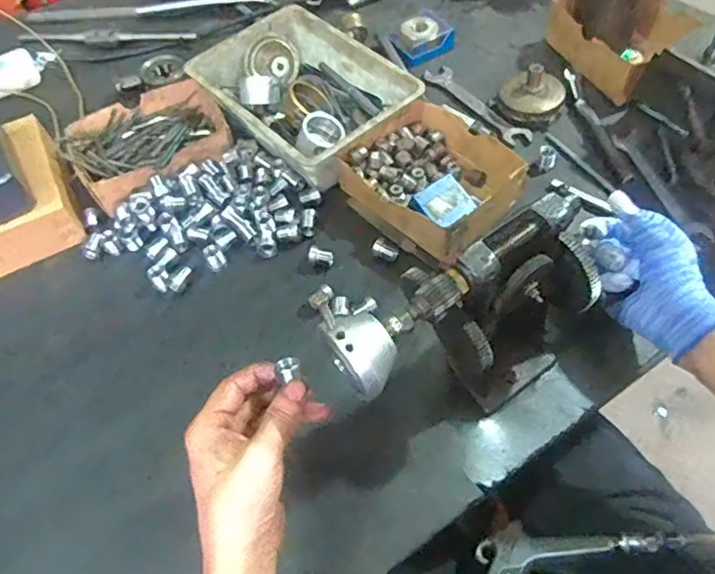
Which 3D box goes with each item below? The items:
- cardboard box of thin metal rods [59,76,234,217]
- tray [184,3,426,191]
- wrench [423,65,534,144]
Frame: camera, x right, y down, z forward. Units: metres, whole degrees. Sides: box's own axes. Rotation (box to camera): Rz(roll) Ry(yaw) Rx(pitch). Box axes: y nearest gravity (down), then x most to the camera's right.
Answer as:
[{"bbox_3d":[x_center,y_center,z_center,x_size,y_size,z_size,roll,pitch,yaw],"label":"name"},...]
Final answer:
[{"bbox_3d":[-0.241,-0.167,0.661,0.176,0.043,0.142,-31,59,-16],"label":"cardboard box of thin metal rods"},{"bbox_3d":[-0.065,-0.225,0.672,0.169,0.068,0.241,-39,62,-20],"label":"tray"},{"bbox_3d":[0.148,-0.227,0.700,0.031,0.010,0.170,-31,59,-16],"label":"wrench"}]

